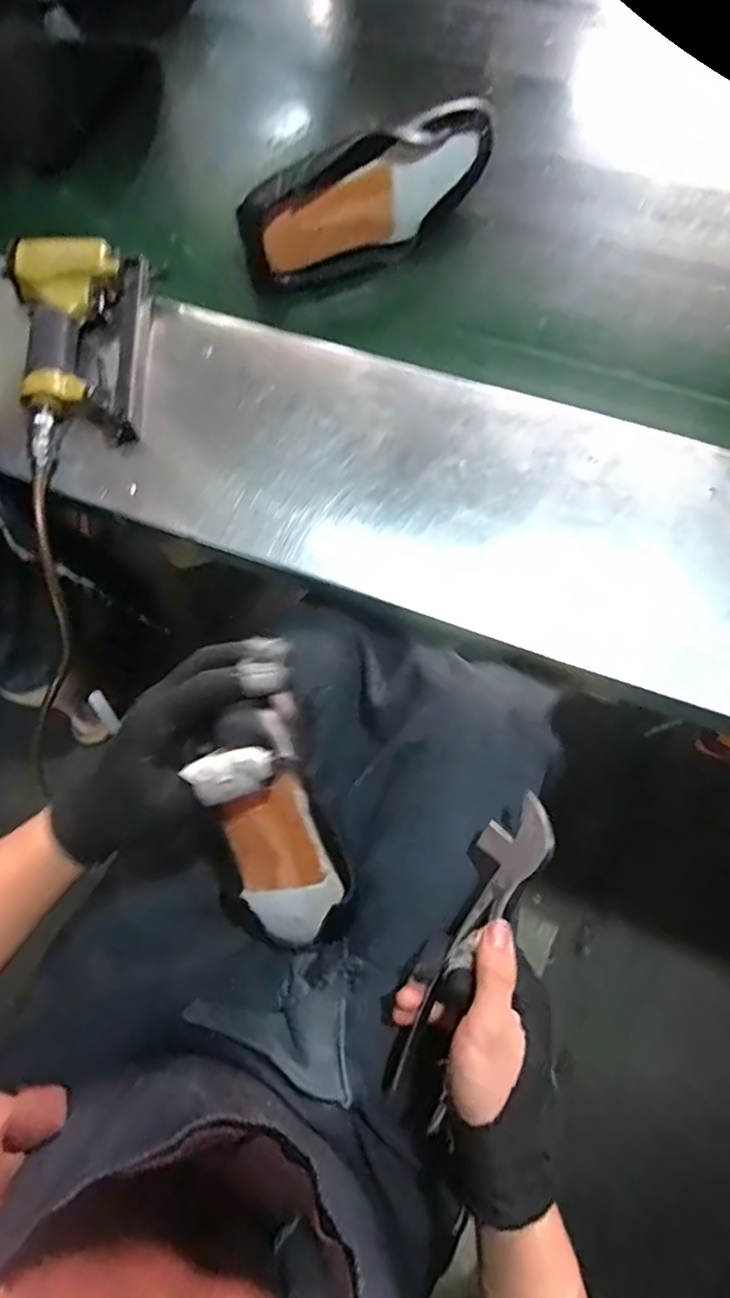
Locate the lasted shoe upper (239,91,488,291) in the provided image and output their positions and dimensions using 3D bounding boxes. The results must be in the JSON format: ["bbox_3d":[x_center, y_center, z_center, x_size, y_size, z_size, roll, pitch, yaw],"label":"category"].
[{"bbox_3d":[0.007,-0.448,0.606,0.269,0.095,0.086,-20,73,-2],"label":"lasted shoe upper"}]

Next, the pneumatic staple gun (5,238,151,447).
[{"bbox_3d":[-0.267,-0.283,0.552,0.122,0.047,0.185,-1,73,3],"label":"pneumatic staple gun"}]

